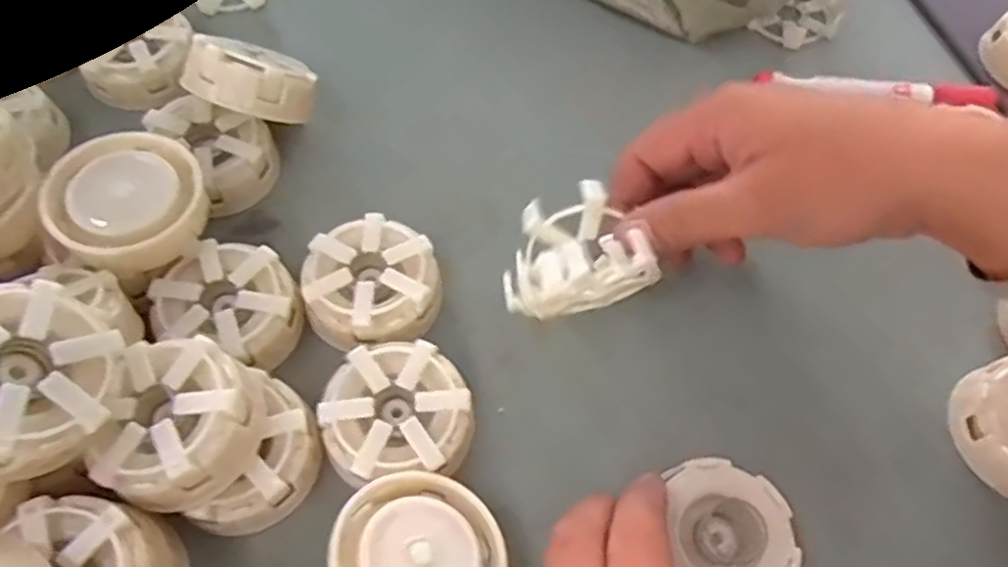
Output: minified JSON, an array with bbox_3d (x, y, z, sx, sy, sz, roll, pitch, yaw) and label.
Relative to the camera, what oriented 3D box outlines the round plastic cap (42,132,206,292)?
[{"bbox_3d":[-0.163,-0.035,0.311,0.060,0.024,0.061,42,66,-4],"label":"round plastic cap"}]

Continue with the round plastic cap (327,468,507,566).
[{"bbox_3d":[-0.033,0.103,0.265,0.064,0.014,0.064,17,50,-21],"label":"round plastic cap"}]

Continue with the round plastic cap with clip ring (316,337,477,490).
[{"bbox_3d":[-0.044,0.056,0.303,0.059,0.025,0.055,1,62,-3],"label":"round plastic cap with clip ring"}]

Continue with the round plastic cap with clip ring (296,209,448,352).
[{"bbox_3d":[-0.061,0.004,0.333,0.060,0.037,0.058,1,62,-3],"label":"round plastic cap with clip ring"}]

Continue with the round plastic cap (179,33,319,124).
[{"bbox_3d":[-0.122,-0.099,0.352,0.051,0.046,0.029,28,103,12],"label":"round plastic cap"}]

